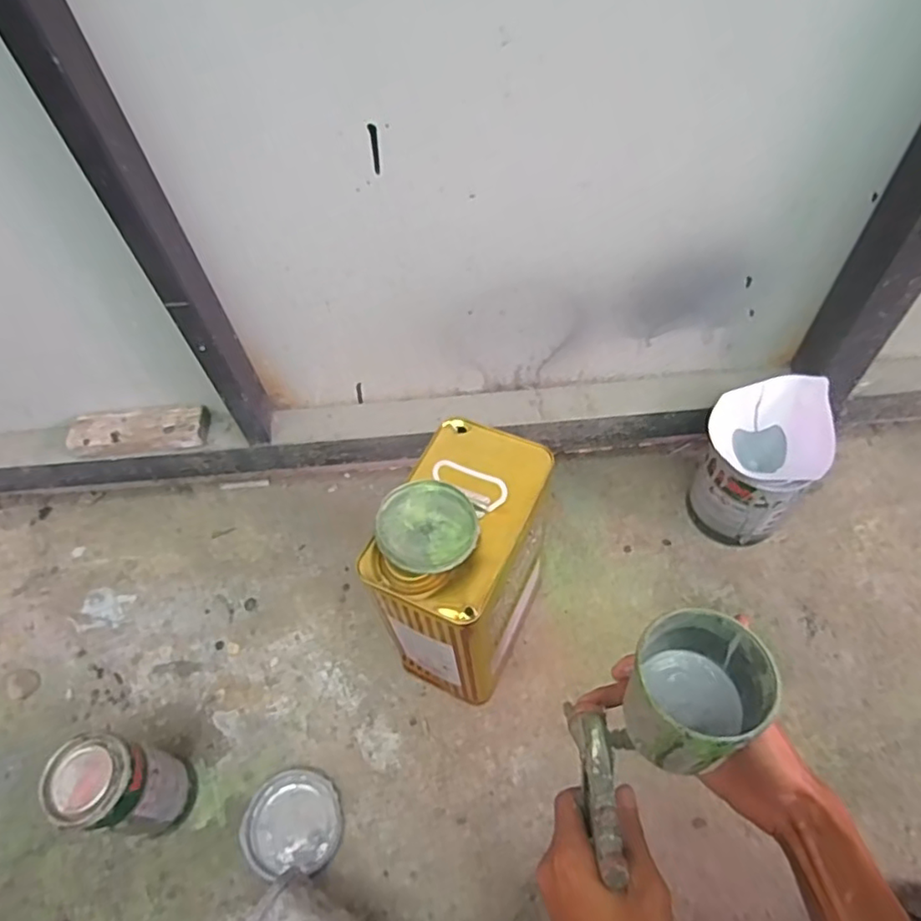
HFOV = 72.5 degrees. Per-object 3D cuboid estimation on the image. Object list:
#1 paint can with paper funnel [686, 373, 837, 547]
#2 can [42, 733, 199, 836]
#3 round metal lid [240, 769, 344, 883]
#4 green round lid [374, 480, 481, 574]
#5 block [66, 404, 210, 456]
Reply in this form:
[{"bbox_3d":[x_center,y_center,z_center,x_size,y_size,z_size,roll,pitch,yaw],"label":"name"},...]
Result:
[{"bbox_3d":[0.317,0.008,0.687,0.111,0.181,0.109,-2,57,3],"label":"paint can with paper funnel"},{"bbox_3d":[-0.304,0.298,0.573,0.074,0.141,0.066,5,58,8],"label":"can"},{"bbox_3d":[-0.162,0.347,0.603,0.094,0.005,0.086,-2,57,3],"label":"round metal lid"},{"bbox_3d":[-0.026,0.051,0.486,0.076,0.018,0.081,-2,57,3],"label":"green round lid"},{"bbox_3d":[-0.358,-0.034,0.697,0.147,0.023,0.049,-6,57,1],"label":"block"}]

